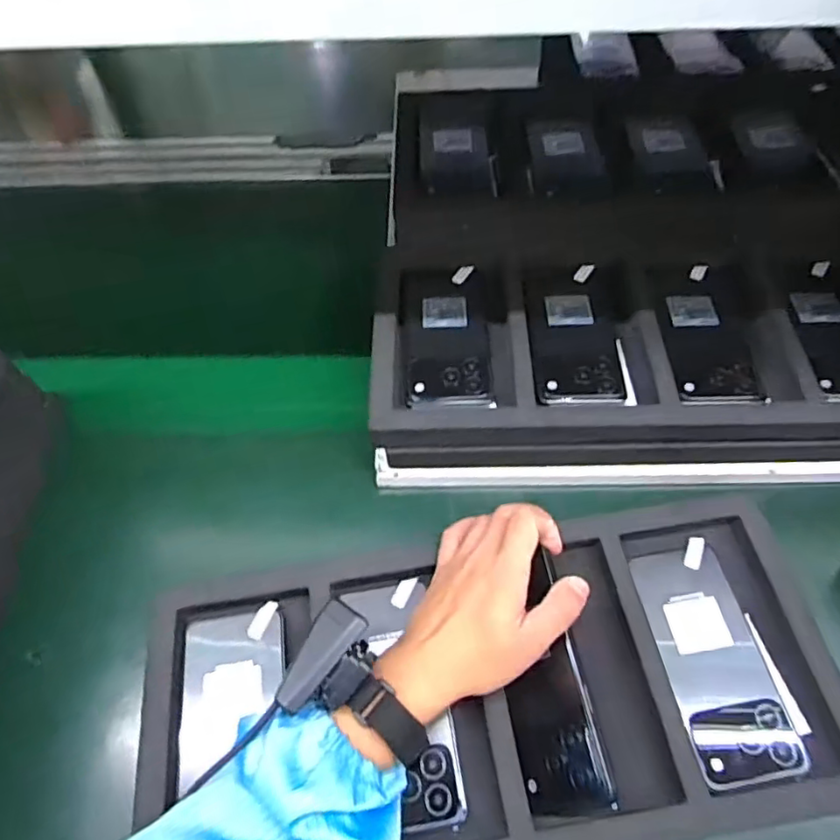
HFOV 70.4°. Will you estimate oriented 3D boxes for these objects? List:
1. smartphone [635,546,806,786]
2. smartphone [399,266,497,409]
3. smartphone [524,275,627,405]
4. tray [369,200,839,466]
[{"bbox_3d":[0.209,0.168,0.424,0.071,0.008,0.156,-8,57,-2],"label":"smartphone"},{"bbox_3d":[0.023,-0.077,0.528,0.076,0.009,0.158,-4,57,0],"label":"smartphone"},{"bbox_3d":[0.134,-0.075,0.526,0.075,0.009,0.140,0,57,2],"label":"smartphone"},{"bbox_3d":[0.197,-0.083,0.529,0.470,0.051,0.249,0,57,2],"label":"tray"}]

